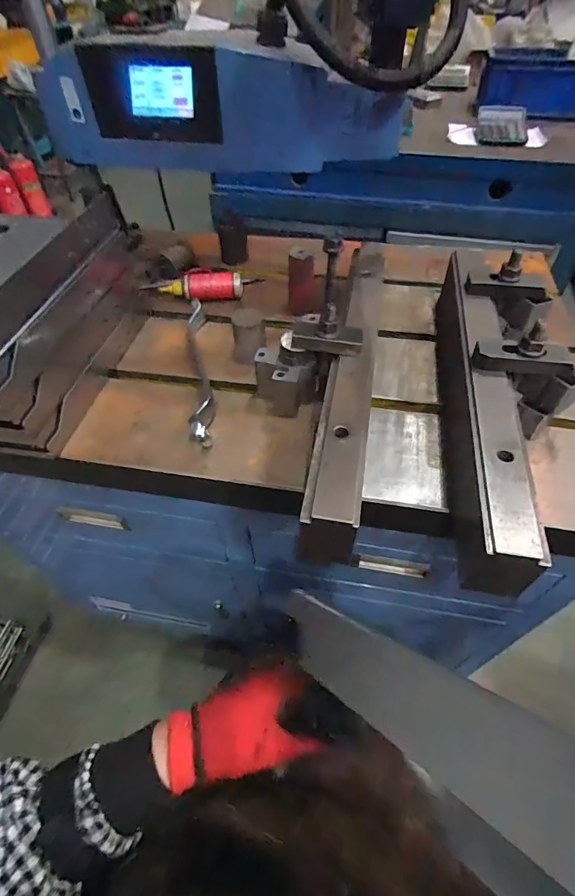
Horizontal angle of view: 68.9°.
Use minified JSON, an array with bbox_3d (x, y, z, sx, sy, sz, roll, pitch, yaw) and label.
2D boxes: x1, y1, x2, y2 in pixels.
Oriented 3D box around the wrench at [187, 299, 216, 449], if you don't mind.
[{"bbox_3d":[-0.121,-0.114,0.578,0.028,0.033,0.282,-8,51,-6],"label":"wrench"}]

